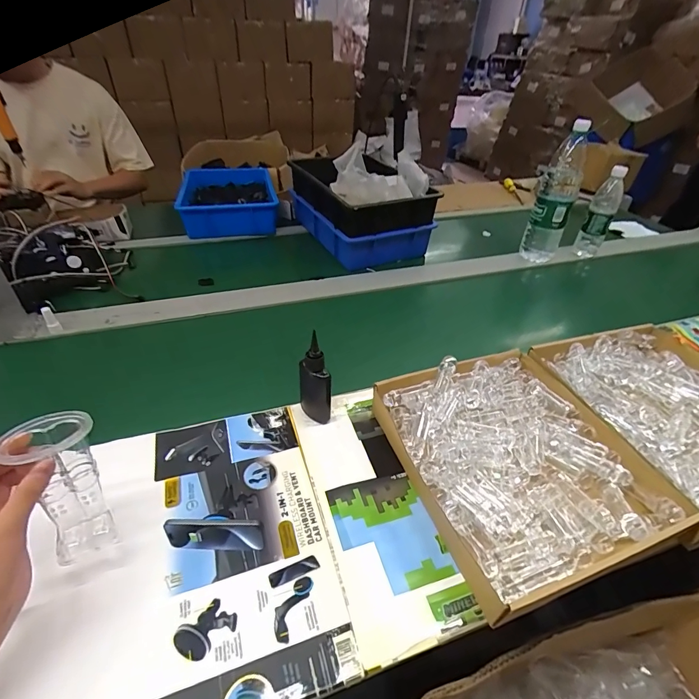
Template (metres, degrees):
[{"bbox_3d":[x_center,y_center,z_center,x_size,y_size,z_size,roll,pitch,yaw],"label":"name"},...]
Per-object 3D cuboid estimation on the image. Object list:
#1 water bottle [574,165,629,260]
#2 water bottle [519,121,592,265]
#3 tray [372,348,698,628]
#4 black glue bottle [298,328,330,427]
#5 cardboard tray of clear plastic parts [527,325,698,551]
[{"bbox_3d":[0.647,-0.343,0.992,0.059,0.227,0.054,23,43,24],"label":"water bottle"},{"bbox_3d":[0.510,-0.375,0.953,0.088,0.308,0.088,20,41,20],"label":"water bottle"},{"bbox_3d":[0.210,0.134,0.498,0.276,0.062,0.301,-10,40,-16],"label":"tray"},{"bbox_3d":[-0.048,0.044,0.541,0.044,0.131,0.044,-3,39,-7],"label":"black glue bottle"},{"bbox_3d":[0.490,0.084,0.570,0.314,0.047,0.313,-9,40,-15],"label":"cardboard tray of clear plastic parts"}]

